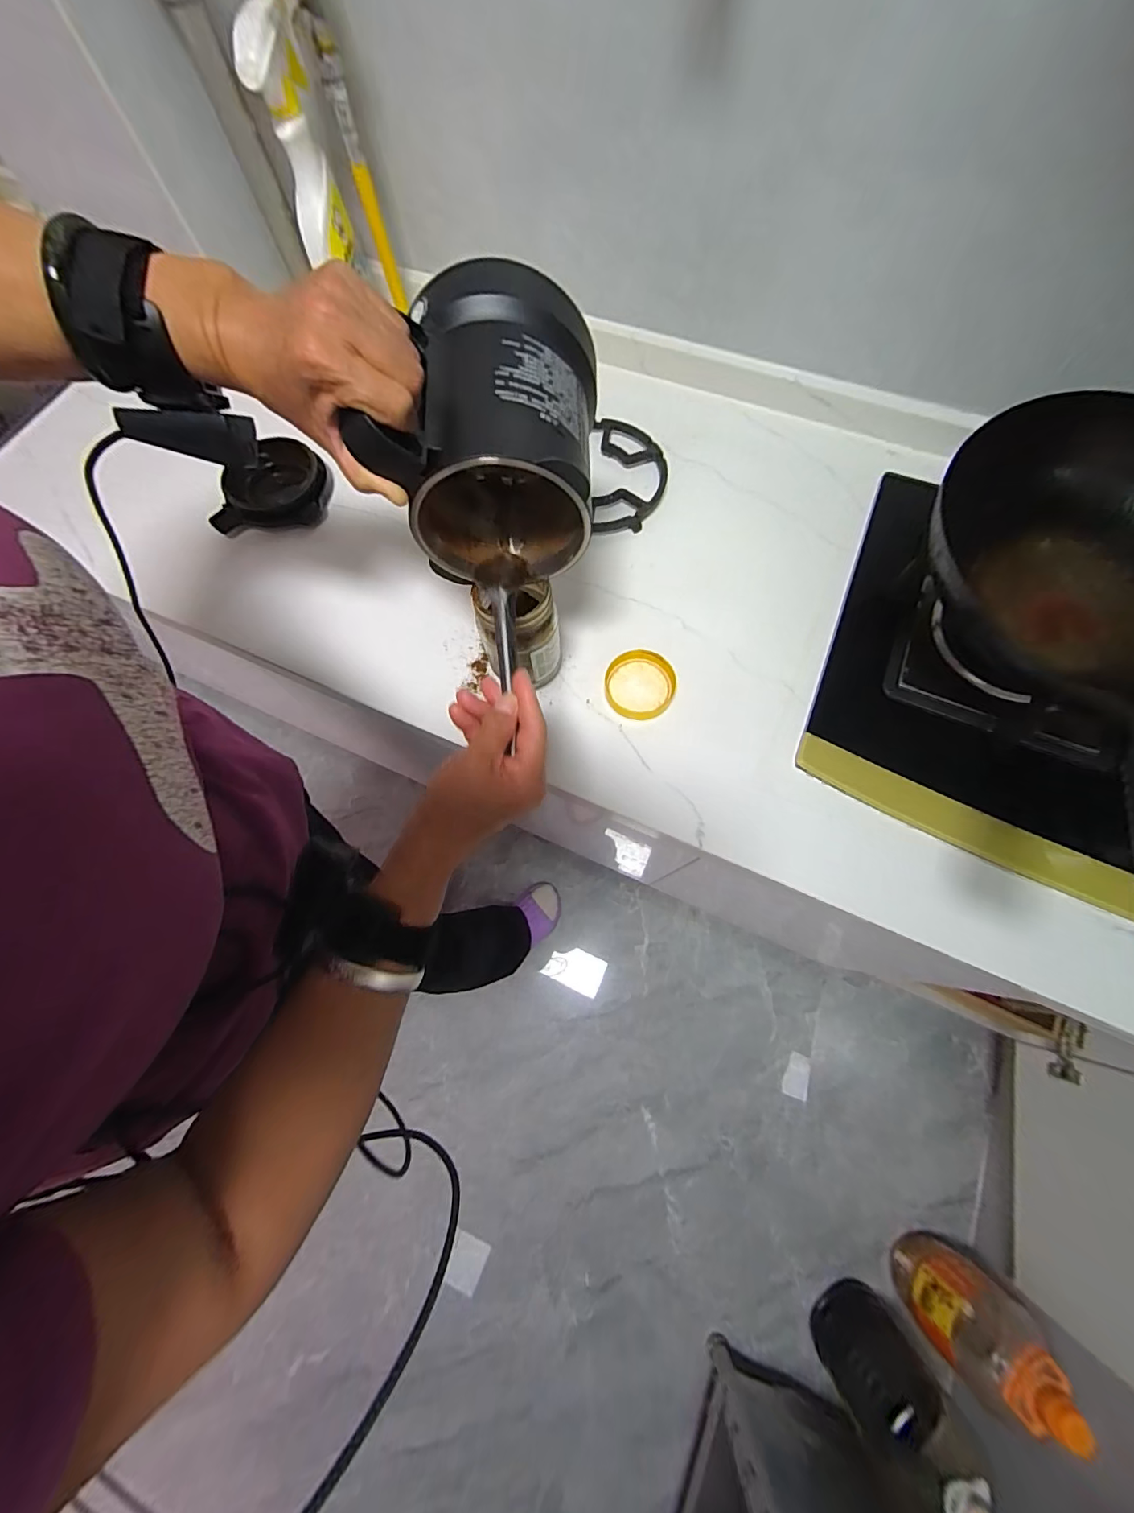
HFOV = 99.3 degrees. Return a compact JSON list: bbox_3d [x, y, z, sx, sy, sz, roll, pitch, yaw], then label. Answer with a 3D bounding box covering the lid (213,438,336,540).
[{"bbox_3d":[-0.356,-0.329,0.587,0.135,0.039,0.121,-5,72,1],"label":"lid"}]

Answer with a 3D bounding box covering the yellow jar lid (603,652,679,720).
[{"bbox_3d":[0.076,-0.073,0.500,0.070,0.019,0.071,-1,72,2],"label":"yellow jar lid"}]

